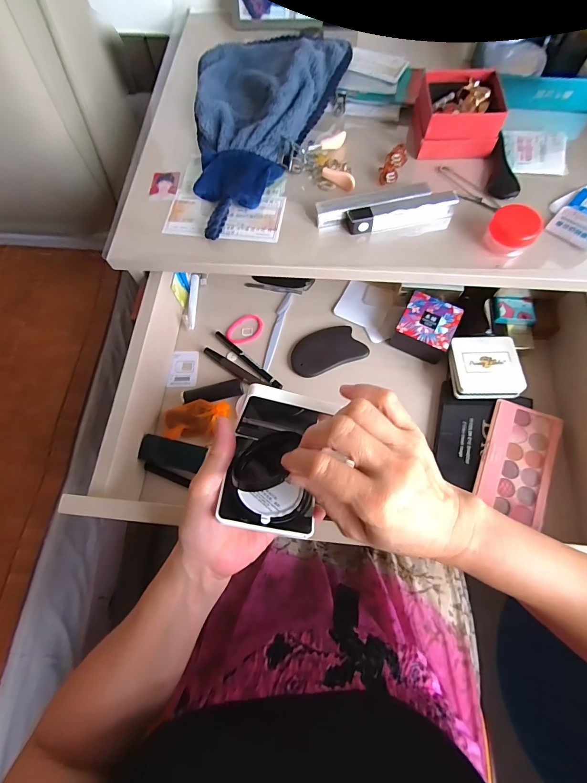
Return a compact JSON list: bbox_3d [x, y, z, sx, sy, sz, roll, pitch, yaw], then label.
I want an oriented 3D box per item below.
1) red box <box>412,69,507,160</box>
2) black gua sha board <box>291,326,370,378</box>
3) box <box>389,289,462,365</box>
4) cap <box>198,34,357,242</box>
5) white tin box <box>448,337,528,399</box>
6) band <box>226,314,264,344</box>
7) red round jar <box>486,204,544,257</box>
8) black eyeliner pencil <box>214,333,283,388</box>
[{"bbox_3d":[0.195,-0.335,0.431,0.093,0.044,0.088,2,69,3],"label":"red box"},{"bbox_3d":[0.044,-0.057,0.486,0.098,0.005,0.061,-22,70,-6],"label":"black gua sha board"},{"bbox_3d":[0.177,-0.085,0.477,0.069,0.040,0.069,25,72,11],"label":"box"},{"bbox_3d":[-0.024,-0.351,0.454,0.206,0.042,0.347,-4,69,1],"label":"cap"},{"bbox_3d":[0.236,-0.031,0.445,0.081,0.023,0.079,1,69,2],"label":"white tin box"},{"bbox_3d":[-0.070,-0.090,0.511,0.044,0.004,0.056,38,75,15],"label":"band"},{"bbox_3d":[0.232,-0.170,0.379,0.048,0.030,0.042,35,74,14],"label":"red round jar"},{"bbox_3d":[-0.063,-0.043,0.489,0.123,0.006,0.009,41,76,16],"label":"black eyeliner pencil"}]

